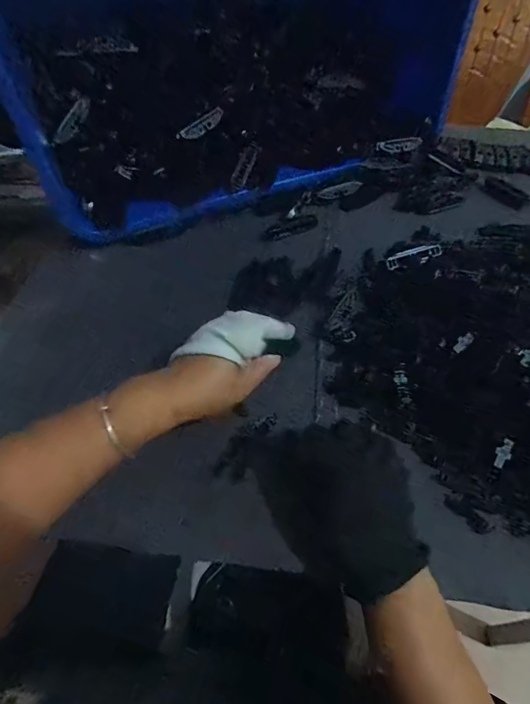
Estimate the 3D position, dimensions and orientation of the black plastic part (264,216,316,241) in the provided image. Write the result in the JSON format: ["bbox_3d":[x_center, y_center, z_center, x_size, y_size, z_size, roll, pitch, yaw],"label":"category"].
[{"bbox_3d":[0.036,-0.175,0.582,0.079,0.014,0.022,-13,54,-10],"label":"black plastic part"}]

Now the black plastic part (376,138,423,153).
[{"bbox_3d":[0.208,-0.322,0.640,0.078,0.014,0.017,-9,53,-7],"label":"black plastic part"}]

